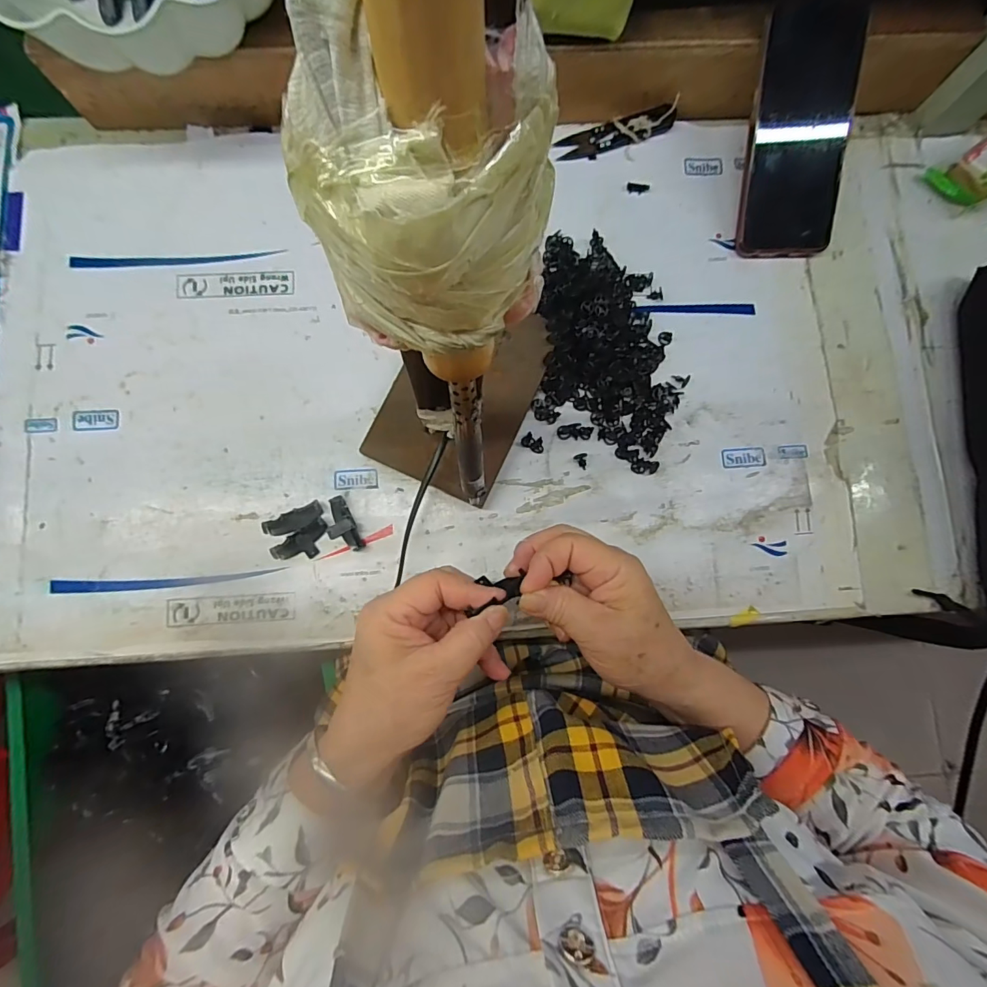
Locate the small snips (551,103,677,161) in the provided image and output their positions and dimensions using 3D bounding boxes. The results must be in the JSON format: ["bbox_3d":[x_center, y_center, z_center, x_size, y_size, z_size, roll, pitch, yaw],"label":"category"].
[{"bbox_3d":[0.103,-0.302,0.395,0.102,0.010,0.024,-18,82,-3],"label":"small snips"}]

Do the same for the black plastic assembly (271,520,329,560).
[{"bbox_3d":[-0.141,0.039,0.348,0.042,0.007,0.021,-31,83,-5],"label":"black plastic assembly"}]

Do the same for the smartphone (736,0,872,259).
[{"bbox_3d":[0.239,-0.276,0.367,0.080,0.011,0.165,2,106,0],"label":"smartphone"}]

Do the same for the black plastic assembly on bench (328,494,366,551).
[{"bbox_3d":[-0.113,0.024,0.350,0.022,0.009,0.042,-24,83,-4],"label":"black plastic assembly on bench"}]

